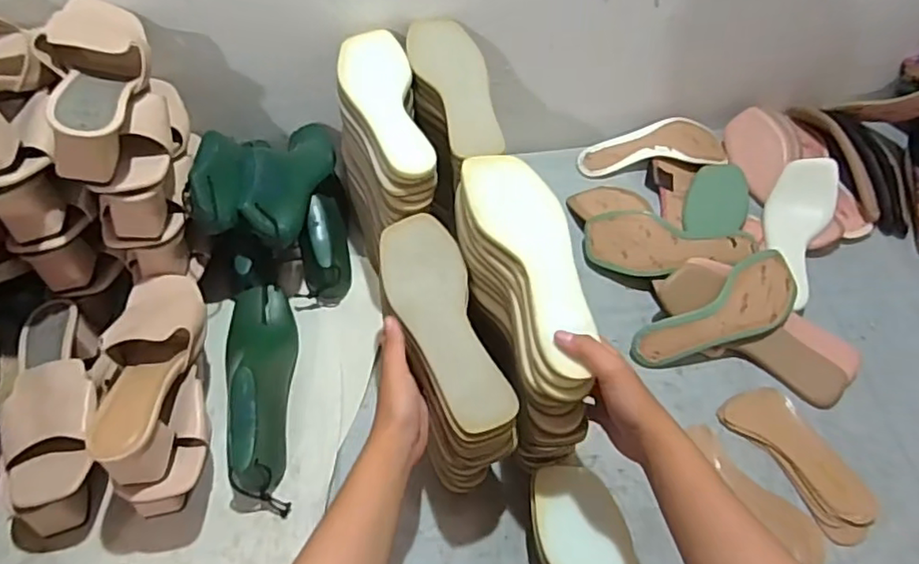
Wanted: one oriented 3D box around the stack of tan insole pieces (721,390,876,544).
[{"bbox_3d":[0.382,0.196,0.682,0.069,0.024,0.183,-27,60,-19],"label":"stack of tan insole pieces"}]

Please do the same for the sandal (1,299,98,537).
[{"bbox_3d":[-0.415,0.122,0.628,0.100,0.085,0.248,-11,70,-9],"label":"sandal"}]

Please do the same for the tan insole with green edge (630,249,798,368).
[{"bbox_3d":[0.324,0.042,0.763,0.233,0.051,0.087,-28,59,-3],"label":"tan insole with green edge"}]

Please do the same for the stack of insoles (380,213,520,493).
[{"bbox_3d":[-0.017,0.054,0.586,0.085,0.066,0.265,-13,61,-10],"label":"stack of insoles"}]

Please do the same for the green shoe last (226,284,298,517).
[{"bbox_3d":[-0.224,0.114,0.678,0.074,0.088,0.258,-8,56,-7],"label":"green shoe last"}]

